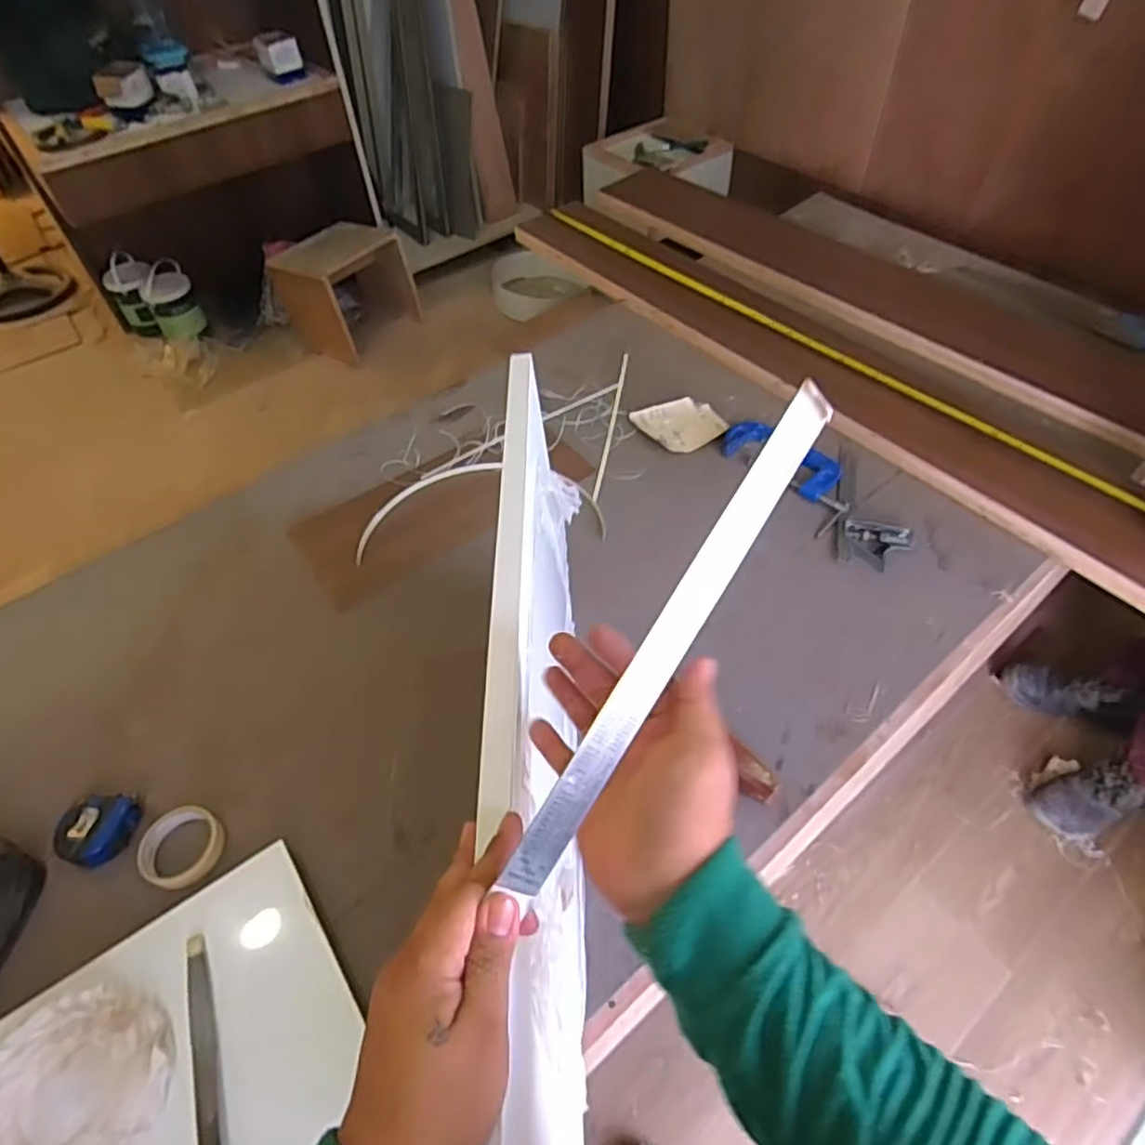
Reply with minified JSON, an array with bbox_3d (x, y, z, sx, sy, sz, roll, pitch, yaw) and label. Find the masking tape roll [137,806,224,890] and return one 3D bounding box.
[{"bbox_3d":[-0.469,0.331,0.826,0.095,0.042,0.091,-2,51,2],"label":"masking tape roll"}]

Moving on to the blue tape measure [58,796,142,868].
[{"bbox_3d":[-0.582,0.317,0.841,0.083,0.044,0.082,3,52,6],"label":"blue tape measure"}]

